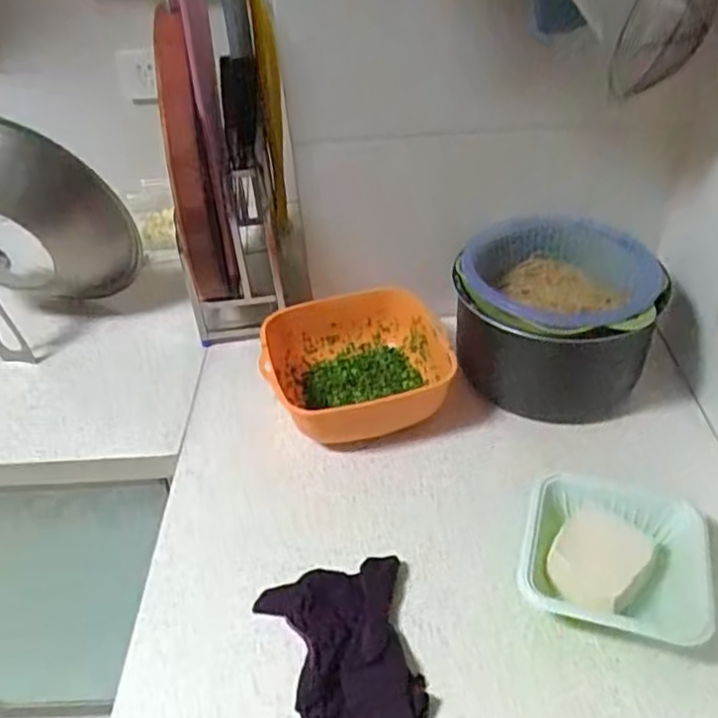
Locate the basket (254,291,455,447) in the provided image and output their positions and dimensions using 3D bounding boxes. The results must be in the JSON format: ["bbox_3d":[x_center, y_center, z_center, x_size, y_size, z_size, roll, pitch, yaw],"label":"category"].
[{"bbox_3d":[0.002,0.014,0.787,0.204,0.086,0.193,-3,45,3],"label":"basket"}]

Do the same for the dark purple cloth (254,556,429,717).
[{"bbox_3d":[-0.011,0.250,0.576,0.120,0.010,0.154,-13,45,-8],"label":"dark purple cloth"}]

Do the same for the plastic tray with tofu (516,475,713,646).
[{"bbox_3d":[0.229,0.176,0.609,0.158,0.034,0.149,10,46,15],"label":"plastic tray with tofu"}]

